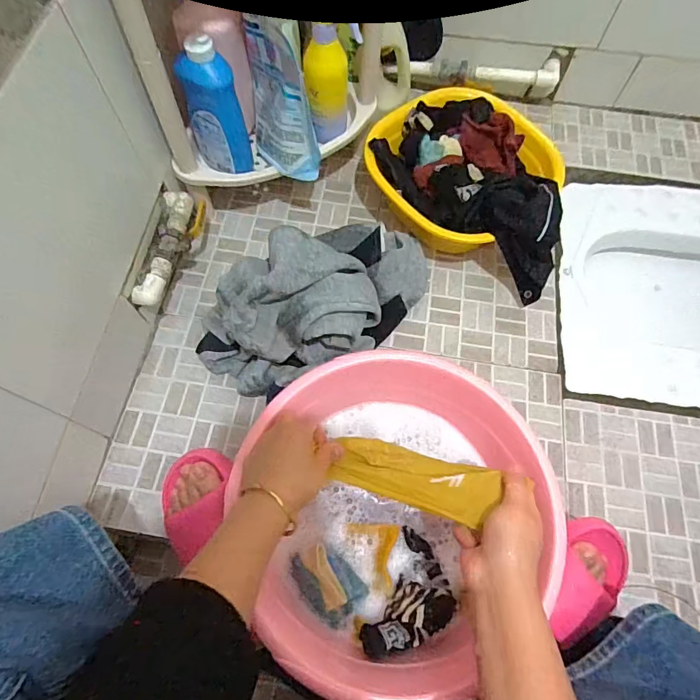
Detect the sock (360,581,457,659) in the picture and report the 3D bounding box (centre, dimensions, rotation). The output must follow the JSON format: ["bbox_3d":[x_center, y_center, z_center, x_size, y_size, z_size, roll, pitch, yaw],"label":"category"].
[{"bbox_3d":[0.065,0.303,0.511,0.106,0.057,0.056,-37,71,-15],"label":"sock"}]

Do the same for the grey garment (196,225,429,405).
[{"bbox_3d":[-0.043,-0.072,0.612,0.345,0.179,0.169,-30,70,-12],"label":"grey garment"}]

